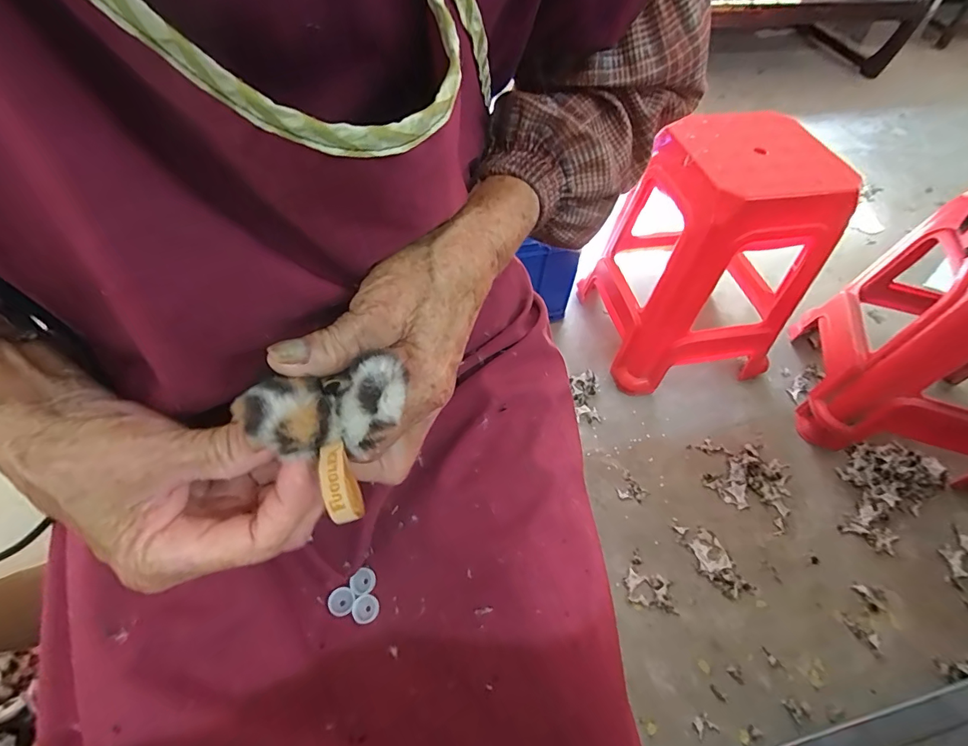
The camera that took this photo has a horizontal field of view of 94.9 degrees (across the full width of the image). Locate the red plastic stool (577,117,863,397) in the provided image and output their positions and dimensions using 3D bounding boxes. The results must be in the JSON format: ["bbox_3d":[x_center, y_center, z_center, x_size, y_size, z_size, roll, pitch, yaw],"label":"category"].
[{"bbox_3d":[0.507,-0.242,0.994,0.389,0.509,0.348,-5,56,-7],"label":"red plastic stool"}]

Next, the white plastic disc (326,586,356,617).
[{"bbox_3d":[-0.093,0.150,0.290,0.017,0.004,0.017,1,54,-1],"label":"white plastic disc"}]

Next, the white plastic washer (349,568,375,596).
[{"bbox_3d":[-0.080,0.139,0.294,0.015,0.007,0.017,34,77,21],"label":"white plastic washer"}]

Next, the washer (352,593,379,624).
[{"bbox_3d":[-0.077,0.152,0.286,0.017,0.004,0.016,1,54,-1],"label":"washer"}]

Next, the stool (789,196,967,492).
[{"bbox_3d":[1.018,-0.077,0.917,0.439,0.504,0.424,17,56,8],"label":"stool"}]

